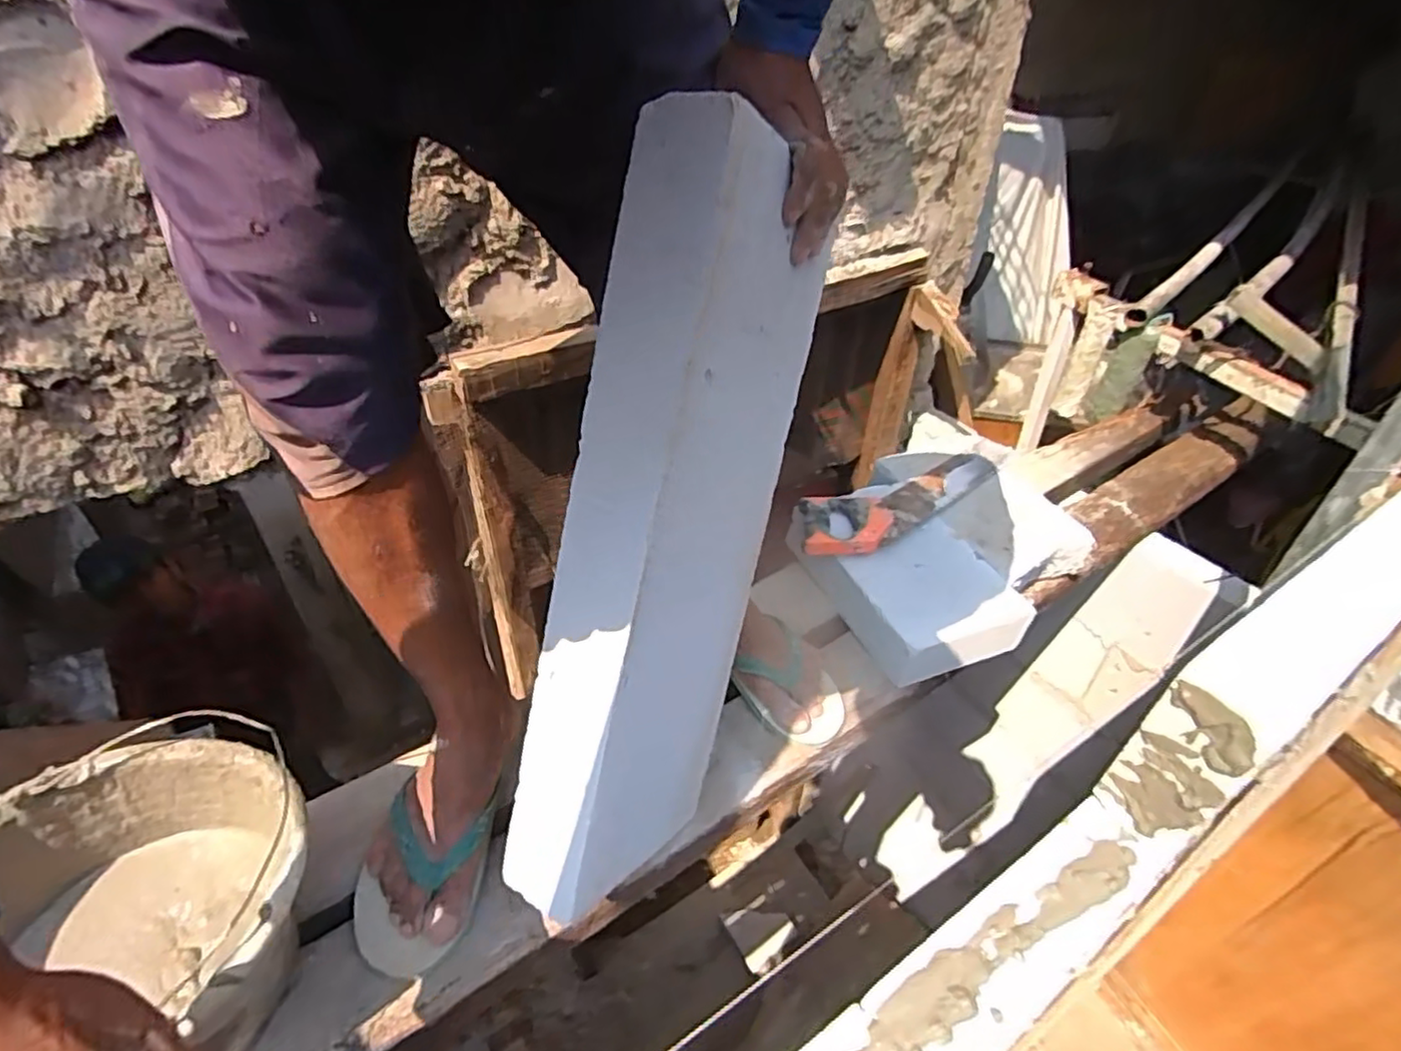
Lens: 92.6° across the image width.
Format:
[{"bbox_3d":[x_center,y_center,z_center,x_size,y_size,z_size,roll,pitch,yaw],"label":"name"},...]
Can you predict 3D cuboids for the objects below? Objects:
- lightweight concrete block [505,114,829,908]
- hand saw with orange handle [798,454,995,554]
[{"bbox_3d":[-0.024,0.017,0.540,0.110,0.579,0.179,16,13,18],"label":"lightweight concrete block"},{"bbox_3d":[0.309,-0.043,1.002,0.423,0.036,0.122,-22,43,-27],"label":"hand saw with orange handle"}]

